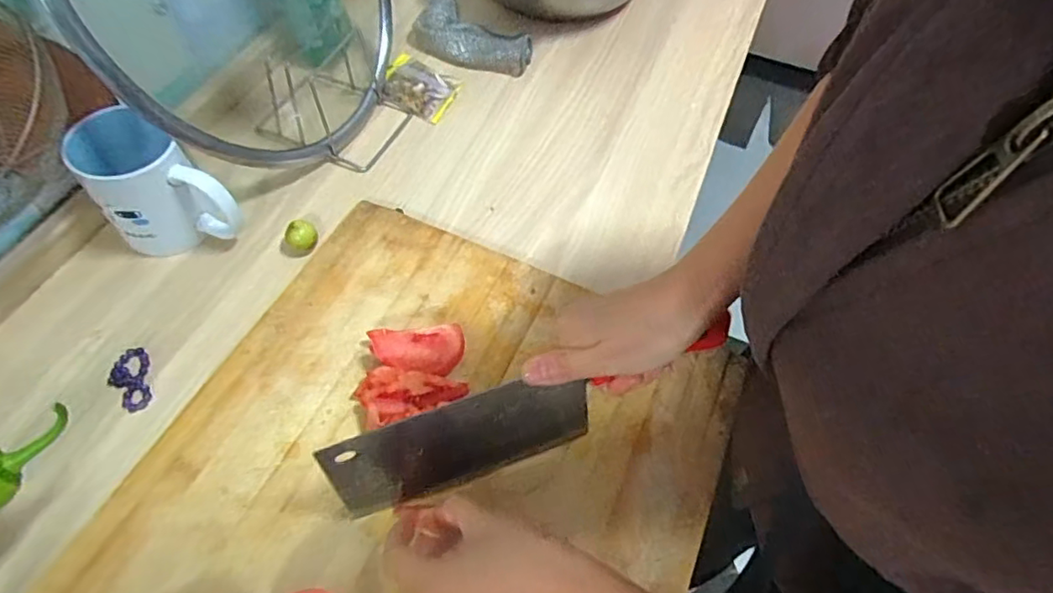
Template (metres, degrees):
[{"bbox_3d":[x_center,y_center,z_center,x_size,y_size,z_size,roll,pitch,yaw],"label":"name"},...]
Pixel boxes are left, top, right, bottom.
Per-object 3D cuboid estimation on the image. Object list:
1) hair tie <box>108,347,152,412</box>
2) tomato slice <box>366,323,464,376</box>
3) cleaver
[{"bbox_3d":[-0.299,0.063,0.447,0.028,0.004,0.053,-17,60,-15],"label":"hair tie"},{"bbox_3d":[-0.083,0.043,0.451,0.067,0.026,0.034,-3,58,-6],"label":"tomato slice"},{"bbox_3d":[0.007,0.077,0.385,0.260,0.082,0.021,-18,58,-7],"label":"cleaver"}]

